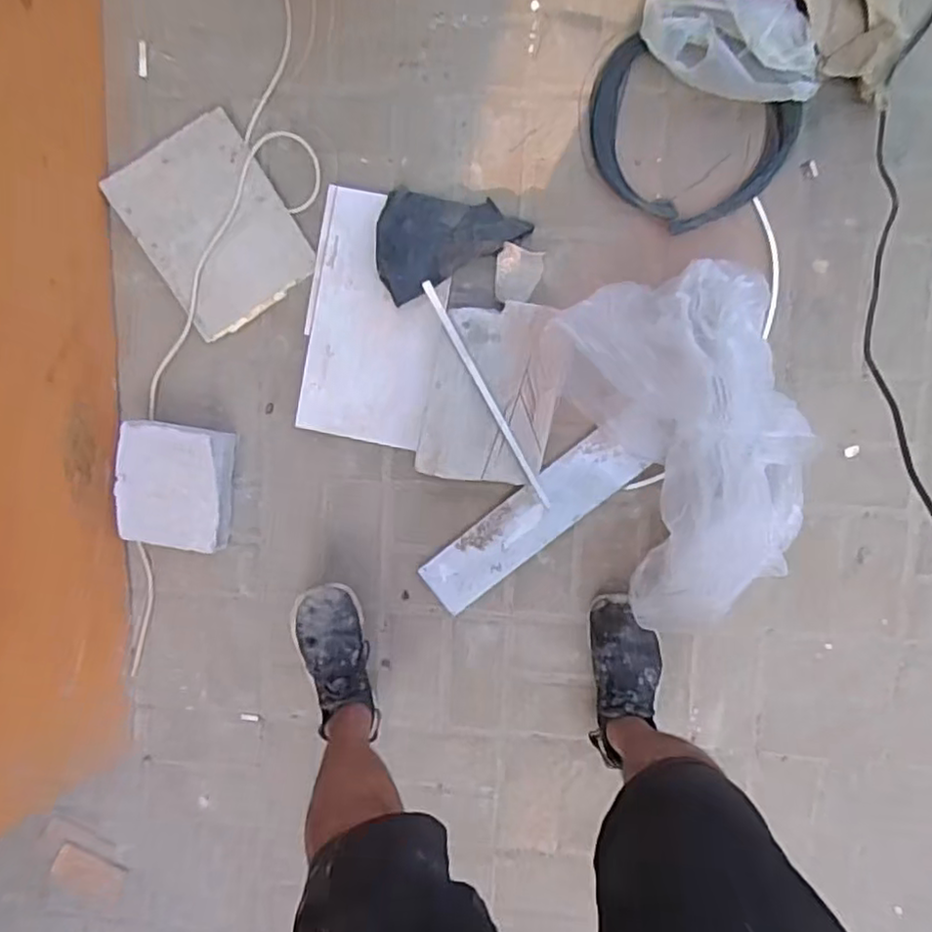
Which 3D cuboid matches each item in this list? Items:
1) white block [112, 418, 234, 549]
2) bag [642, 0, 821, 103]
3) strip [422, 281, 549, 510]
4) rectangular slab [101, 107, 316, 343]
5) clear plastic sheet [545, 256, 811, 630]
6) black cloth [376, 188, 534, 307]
[{"bbox_3d":[-0.486,0.029,1.124,0.164,0.104,0.199,8,96,4],"label":"white block"},{"bbox_3d":[0.384,-0.611,0.966,0.256,0.045,0.129,16,97,3],"label":"bag"},{"bbox_3d":[0.031,-0.111,1.045,0.015,0.017,0.390,-28,93,7],"label":"strip"},{"bbox_3d":[-0.421,-0.397,1.106,0.240,0.016,0.303,-32,92,7],"label":"rectangular slab"},{"bbox_3d":[0.339,-0.029,0.986,0.291,0.207,0.500,-15,94,6],"label":"clear plastic sheet"},{"bbox_3d":[-0.040,-0.380,1.059,0.236,0.049,0.162,-27,93,7],"label":"black cloth"}]

